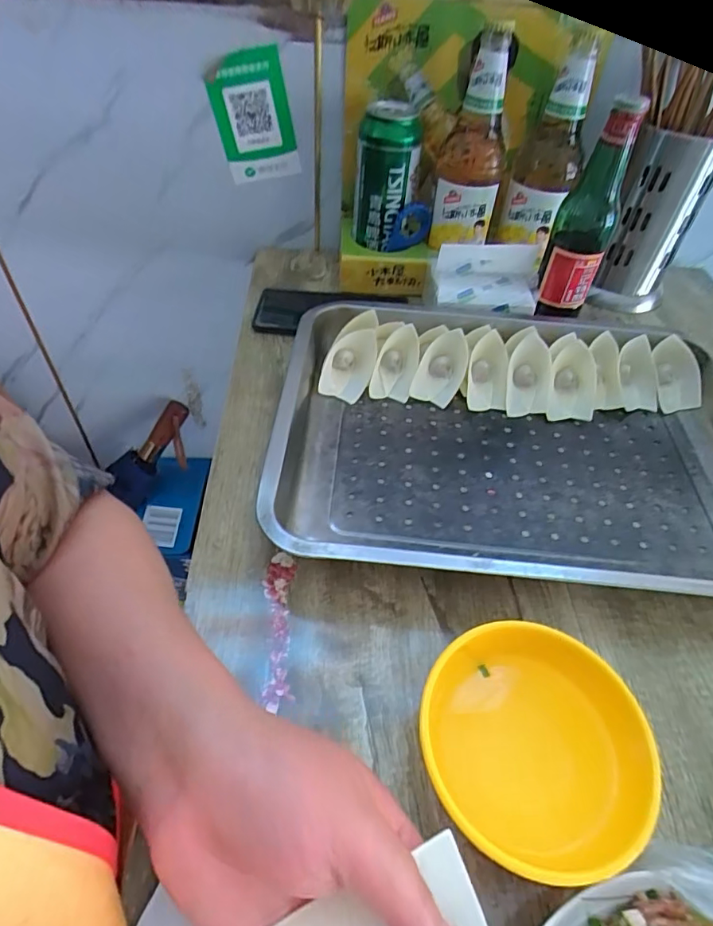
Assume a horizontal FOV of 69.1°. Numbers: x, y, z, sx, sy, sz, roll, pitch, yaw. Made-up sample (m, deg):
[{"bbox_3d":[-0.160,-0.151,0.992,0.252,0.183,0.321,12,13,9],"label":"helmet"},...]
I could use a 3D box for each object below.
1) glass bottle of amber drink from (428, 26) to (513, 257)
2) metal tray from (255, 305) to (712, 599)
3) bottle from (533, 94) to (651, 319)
[{"bbox_3d":[0.123,-0.327,0.537,0.066,0.186,0.066,13,49,6],"label":"glass bottle of amber drink"},{"bbox_3d":[0.135,-0.021,0.429,0.395,0.046,0.288,6,48,0],"label":"metal tray"},{"bbox_3d":[0.217,-0.230,0.485,0.054,0.178,0.053,20,50,13],"label":"bottle"}]

